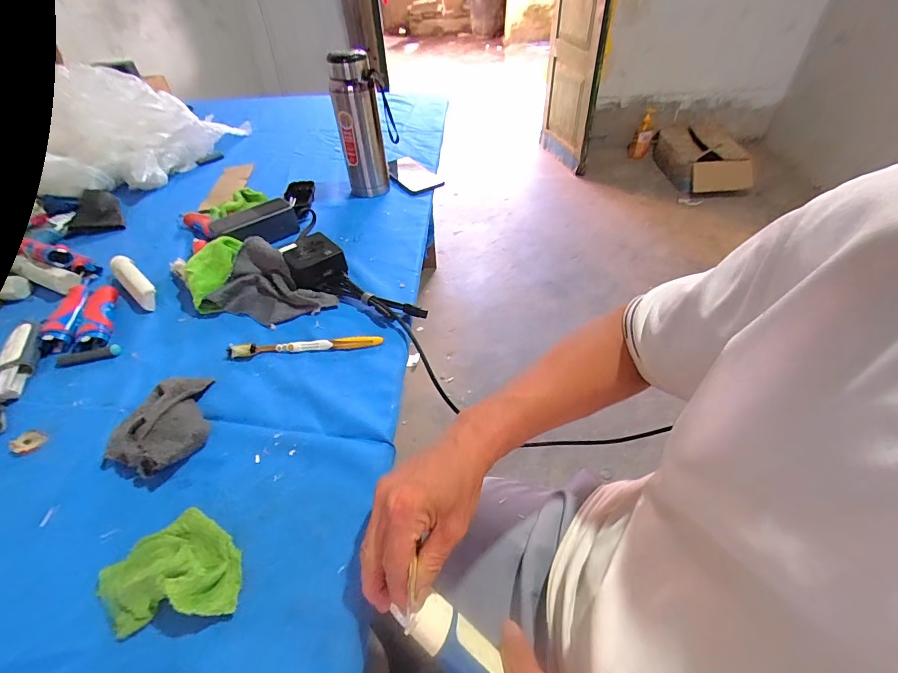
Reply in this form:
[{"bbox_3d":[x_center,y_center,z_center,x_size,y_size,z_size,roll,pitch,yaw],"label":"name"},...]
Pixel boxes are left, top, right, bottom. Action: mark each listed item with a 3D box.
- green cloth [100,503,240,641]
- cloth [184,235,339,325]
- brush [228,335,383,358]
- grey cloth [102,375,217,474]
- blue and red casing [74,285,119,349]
[{"bbox_3d":[-0.225,0.185,0.327,0.104,0.030,0.080,-10,45,-5],"label":"green cloth"},{"bbox_3d":[-0.276,-0.071,0.563,0.206,0.056,0.122,24,51,26],"label":"cloth"},{"bbox_3d":[-0.177,0.010,0.502,0.183,0.017,0.015,-7,45,-2],"label":"brush"},{"bbox_3d":[-0.297,0.086,0.420,0.088,0.032,0.111,-5,45,0],"label":"grey cloth"},{"bbox_3d":[-0.477,-0.031,0.549,0.036,0.022,0.127,-21,47,-16],"label":"blue and red casing"}]

